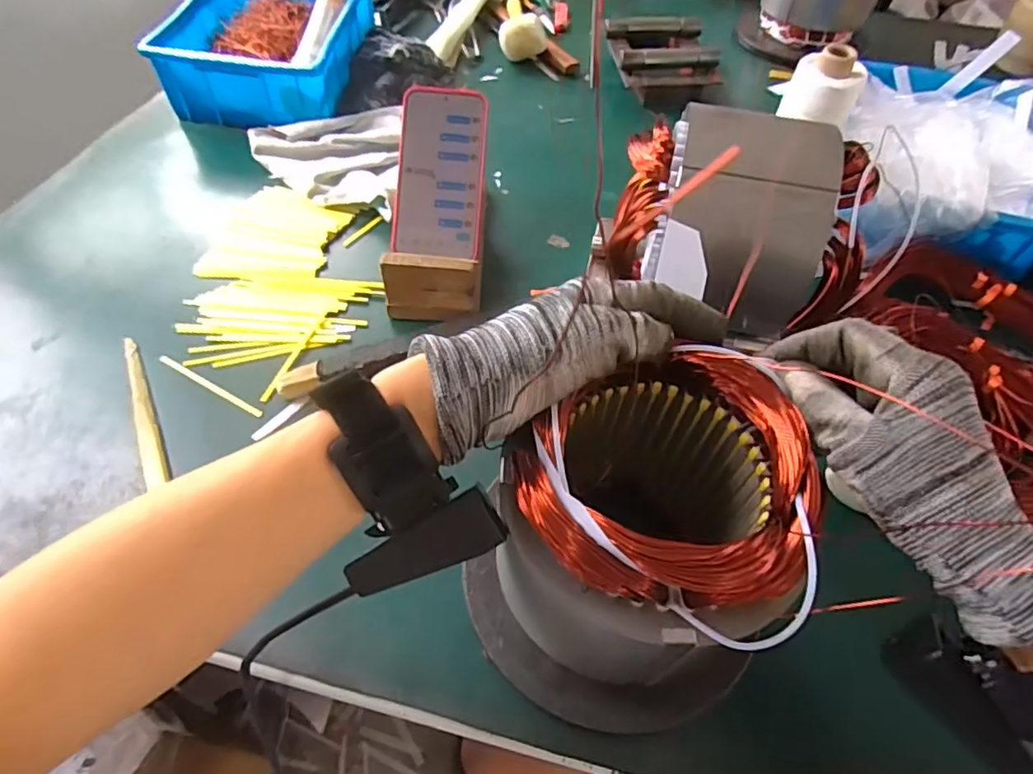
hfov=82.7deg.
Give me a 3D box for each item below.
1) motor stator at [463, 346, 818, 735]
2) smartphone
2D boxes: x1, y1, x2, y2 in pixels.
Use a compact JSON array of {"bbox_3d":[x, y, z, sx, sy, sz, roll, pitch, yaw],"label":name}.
[{"bbox_3d":[0.061,0.088,0.322,0.143,0.173,0.149,1,53,-1],"label":"motor stator"},{"bbox_3d":[-0.072,-0.206,0.561,0.082,0.015,0.164,5,91,-5],"label":"smartphone"}]

